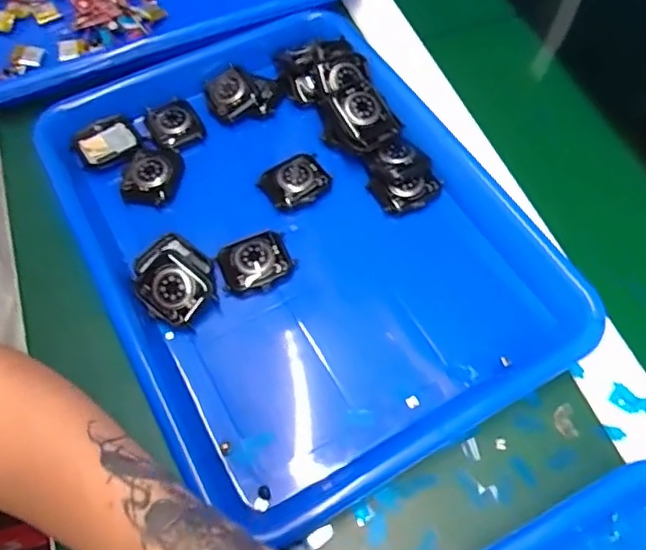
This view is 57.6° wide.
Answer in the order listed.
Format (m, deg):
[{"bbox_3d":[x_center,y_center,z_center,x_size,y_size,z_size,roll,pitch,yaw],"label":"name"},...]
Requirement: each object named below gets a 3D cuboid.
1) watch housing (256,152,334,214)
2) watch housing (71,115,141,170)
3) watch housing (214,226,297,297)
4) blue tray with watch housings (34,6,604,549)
[{"bbox_3d":[-0.019,-0.065,0.413,0.047,0.012,0.038,-37,66,-18],"label":"watch housing"},{"bbox_3d":[-0.160,-0.096,0.433,0.046,0.013,0.038,-25,62,-13],"label":"watch housing"},{"bbox_3d":[-0.043,-0.008,0.375,0.046,0.014,0.035,-18,61,-9],"label":"watch housing"},{"bbox_3d":[-0.018,-0.034,0.383,0.256,0.034,0.330,-27,63,-14],"label":"blue tray with watch housings"}]

